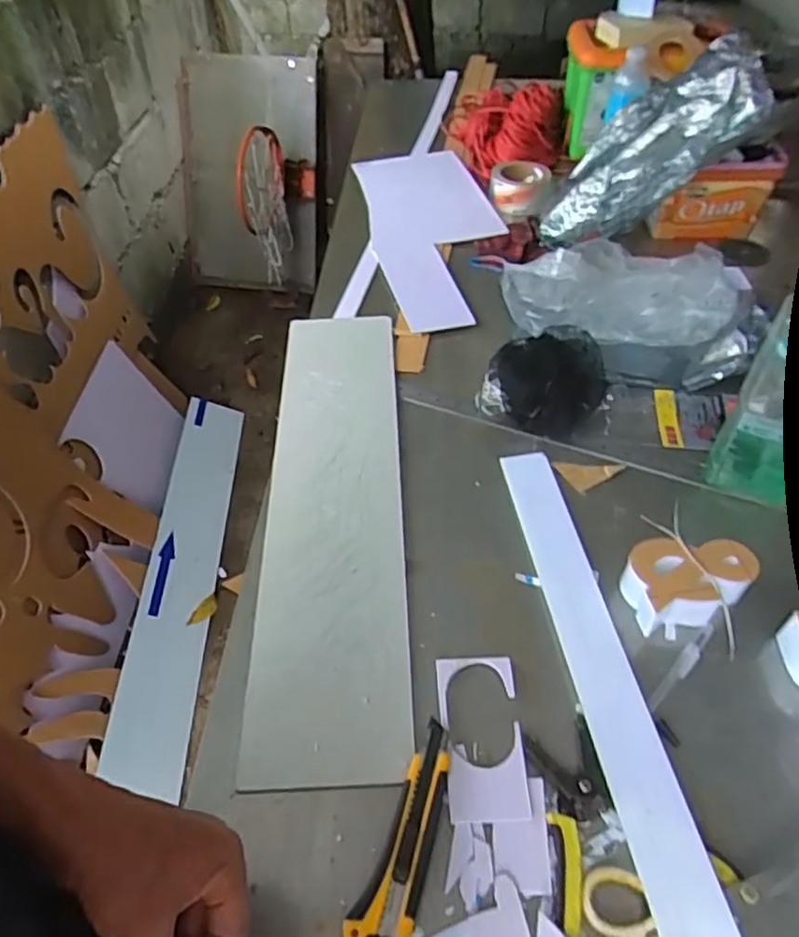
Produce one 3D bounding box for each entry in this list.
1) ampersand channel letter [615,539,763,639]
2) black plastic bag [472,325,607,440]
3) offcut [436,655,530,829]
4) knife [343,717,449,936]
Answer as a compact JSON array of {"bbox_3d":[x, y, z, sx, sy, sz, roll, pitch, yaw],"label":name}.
[{"bbox_3d":[0.265,0.103,0.590,0.107,0.043,0.069,-8,47,-6],"label":"ampersand channel letter"},{"bbox_3d":[0.183,-0.117,0.785,0.141,0.067,0.157,26,53,24],"label":"black plastic bag"},{"bbox_3d":[0.065,0.211,0.516,0.063,0.005,0.128,-2,47,0],"label":"offcut"},{"bbox_3d":[0.007,0.262,0.464,0.038,0.015,0.156,13,49,14],"label":"knife"}]

